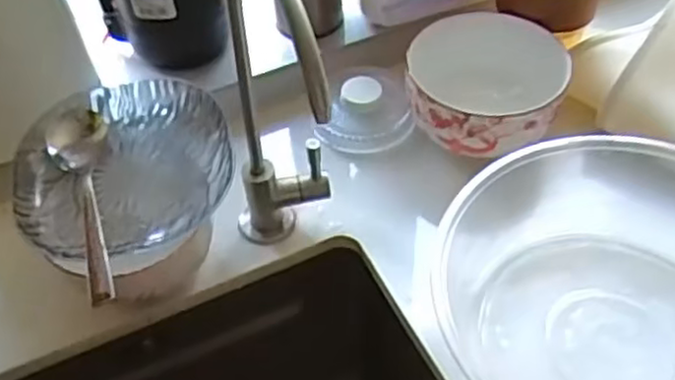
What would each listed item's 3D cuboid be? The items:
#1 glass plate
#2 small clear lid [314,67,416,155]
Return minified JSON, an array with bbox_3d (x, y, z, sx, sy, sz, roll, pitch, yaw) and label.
[{"bbox_3d":[-0.143,-0.019,0.486,0.140,0.033,0.137,-2,48,2],"label":"glass plate"},{"bbox_3d":[0.026,-0.069,0.605,0.078,0.032,0.071,6,49,9],"label":"small clear lid"}]

